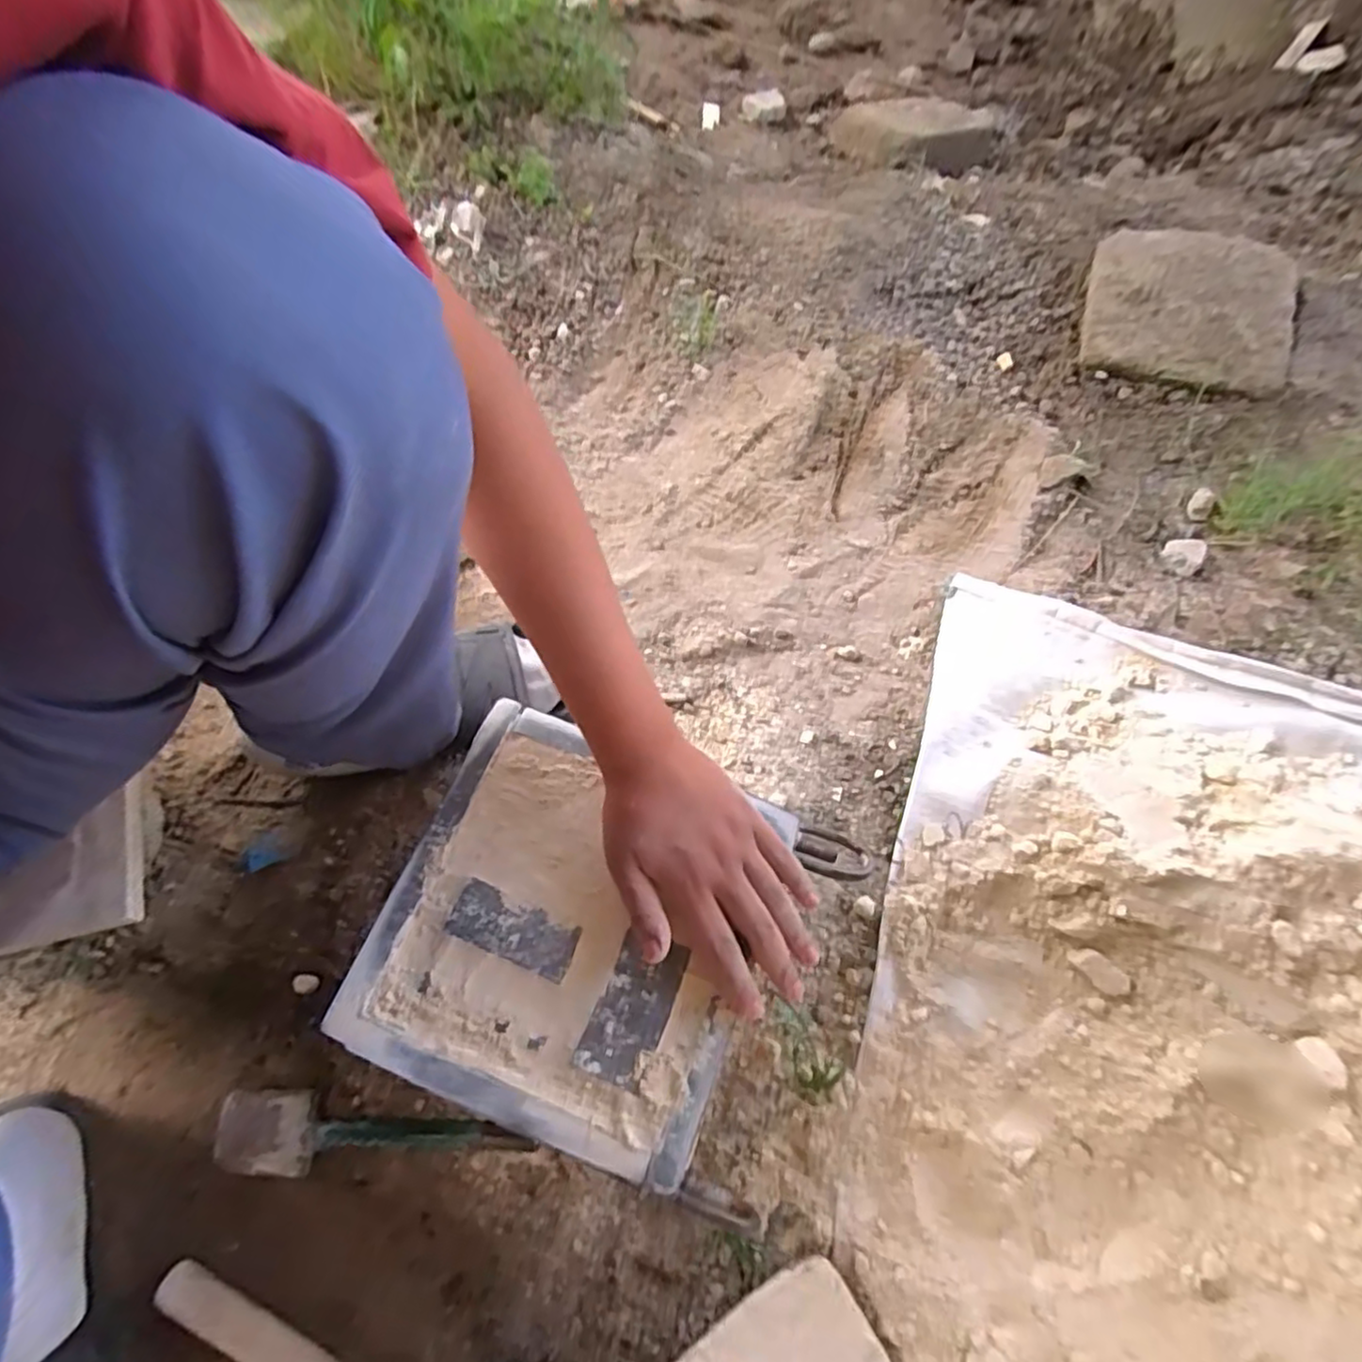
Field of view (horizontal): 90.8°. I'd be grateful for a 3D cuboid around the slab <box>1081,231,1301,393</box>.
[{"bbox_3d":[0.560,-0.415,0.744,0.200,0.041,0.202,16,69,9],"label":"slab"}]

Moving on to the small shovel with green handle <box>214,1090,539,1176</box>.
[{"bbox_3d":[-0.231,0.336,0.503,0.238,0.024,0.052,-3,68,2],"label":"small shovel with green handle"}]

